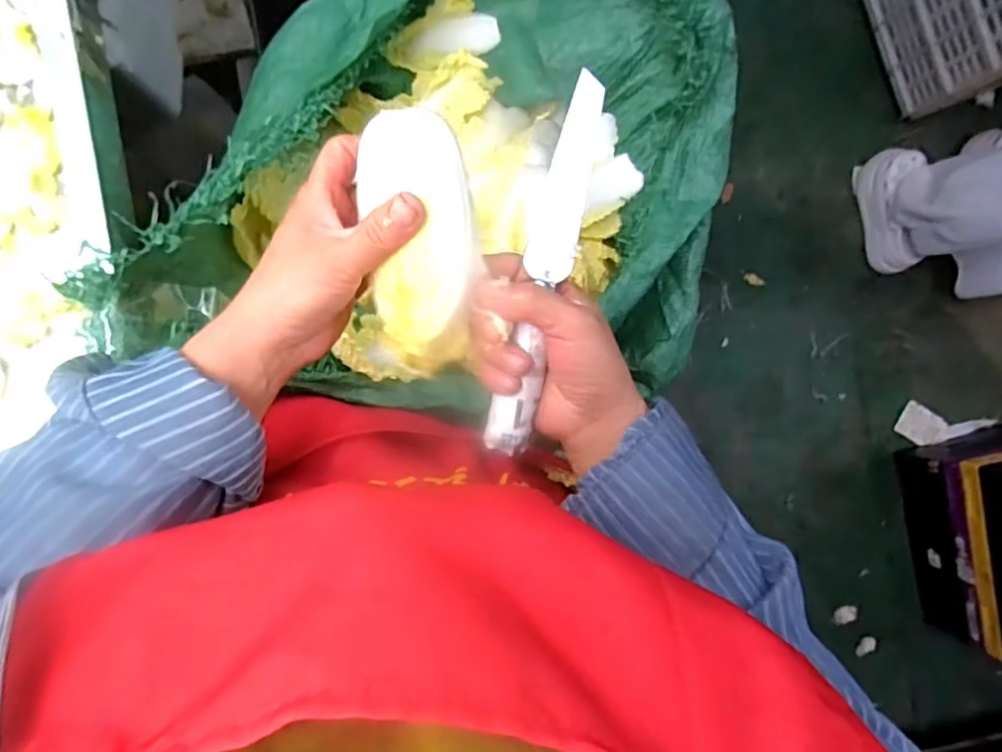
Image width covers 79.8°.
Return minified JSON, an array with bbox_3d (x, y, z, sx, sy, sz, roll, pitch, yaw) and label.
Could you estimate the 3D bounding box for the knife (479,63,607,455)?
[{"bbox_3d":[0.025,-0.058,0.337,0.025,0.022,0.210,12,95,-6],"label":"knife"}]

